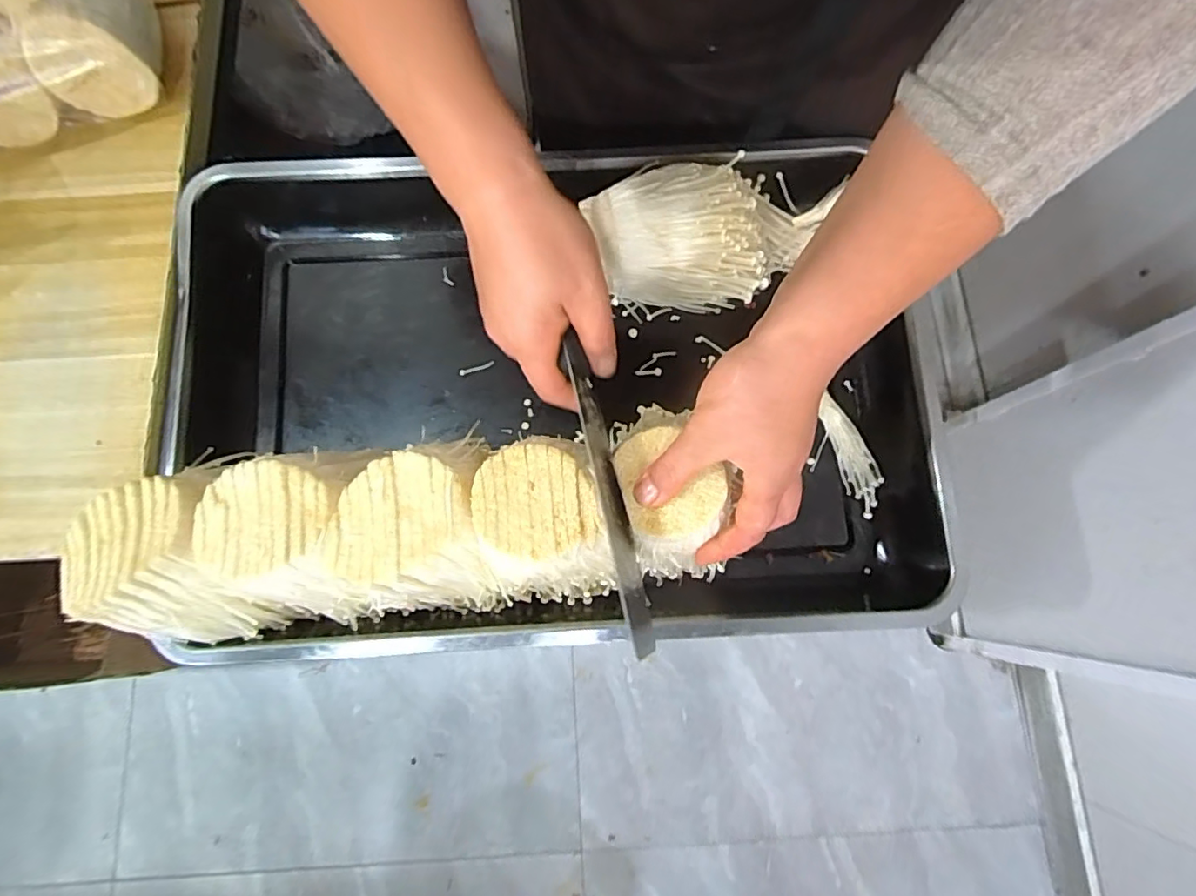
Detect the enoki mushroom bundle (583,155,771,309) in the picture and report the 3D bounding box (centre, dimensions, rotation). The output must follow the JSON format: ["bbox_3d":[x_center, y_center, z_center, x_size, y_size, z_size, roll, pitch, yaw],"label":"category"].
[{"bbox_3d":[0.061,-0.165,0.469,0.128,0.086,0.089,-7,76,-2],"label":"enoki mushroom bundle"}]

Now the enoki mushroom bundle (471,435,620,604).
[{"bbox_3d":[-0.035,0.056,0.393,0.089,0.095,0.105,-13,77,-3],"label":"enoki mushroom bundle"}]

